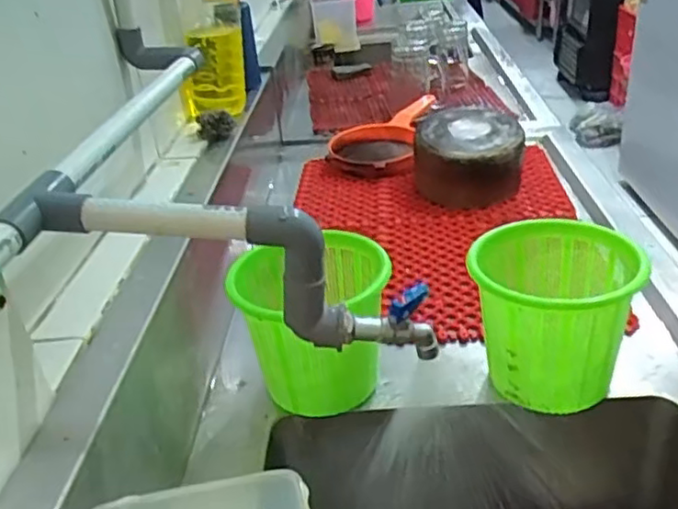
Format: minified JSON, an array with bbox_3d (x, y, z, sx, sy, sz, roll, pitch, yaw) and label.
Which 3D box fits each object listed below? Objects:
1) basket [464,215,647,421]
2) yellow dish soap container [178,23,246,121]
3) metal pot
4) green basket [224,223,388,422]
[{"bbox_3d":[0.210,0.068,0.659,0.142,0.161,0.153,0,30,10],"label":"basket"},{"bbox_3d":[-0.205,-0.291,1.056,0.107,0.136,0.051,-10,30,-9],"label":"yellow dish soap container"},{"bbox_3d":[0.217,-0.159,1.102,0.169,0.127,0.164,0,31,10],"label":"metal pot"},{"bbox_3d":[-0.020,0.078,0.684,0.168,0.155,0.142,-30,38,-35],"label":"green basket"}]

